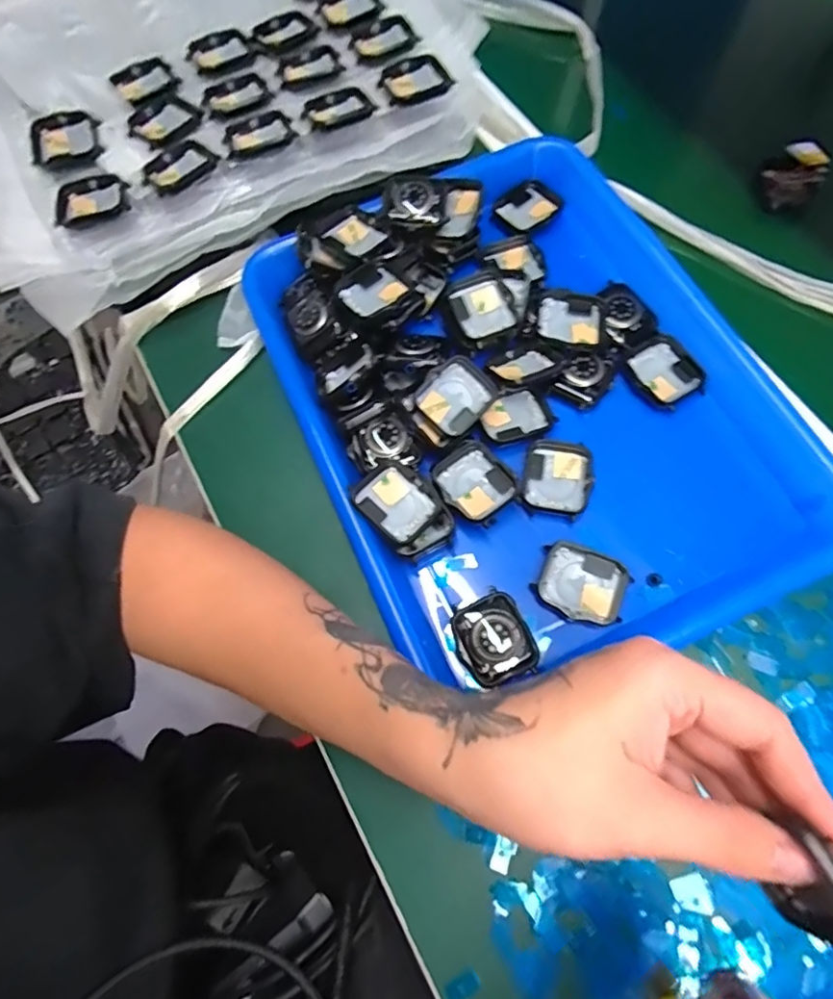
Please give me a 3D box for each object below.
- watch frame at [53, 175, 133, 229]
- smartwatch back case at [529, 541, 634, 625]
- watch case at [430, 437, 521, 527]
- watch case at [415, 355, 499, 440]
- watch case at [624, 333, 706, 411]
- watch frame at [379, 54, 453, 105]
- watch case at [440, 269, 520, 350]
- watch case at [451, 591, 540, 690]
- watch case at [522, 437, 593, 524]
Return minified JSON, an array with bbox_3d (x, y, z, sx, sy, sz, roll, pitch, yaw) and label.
[{"bbox_3d":[-0.216,-0.202,0.365,0.047,0.017,0.041,-17,74,-3],"label":"watch frame"},{"bbox_3d":[0.090,0.046,0.294,0.047,0.007,0.038,21,73,12],"label":"smartwatch back case"},{"bbox_3d":[0.033,-0.009,0.310,0.039,0.015,0.044,-40,72,-10],"label":"watch case"},{"bbox_3d":[0.024,-0.061,0.319,0.043,0.012,0.035,-41,72,-10],"label":"watch case"},{"bbox_3d":[0.151,-0.077,0.333,0.037,0.008,0.043,-34,71,-8],"label":"watch case"},{"bbox_3d":[0.000,-0.291,0.380,0.048,0.007,0.041,-25,68,-7],"label":"watch frame"},{"bbox_3d":[0.041,-0.117,0.345,0.040,0.020,0.045,-22,75,-4],"label":"watch case"},{"bbox_3d":[0.041,0.075,0.289,0.038,0.013,0.042,-26,70,-5],"label":"watch case"},{"bbox_3d":[0.082,-0.012,0.314,0.036,0.007,0.044,11,71,8],"label":"watch case"}]

